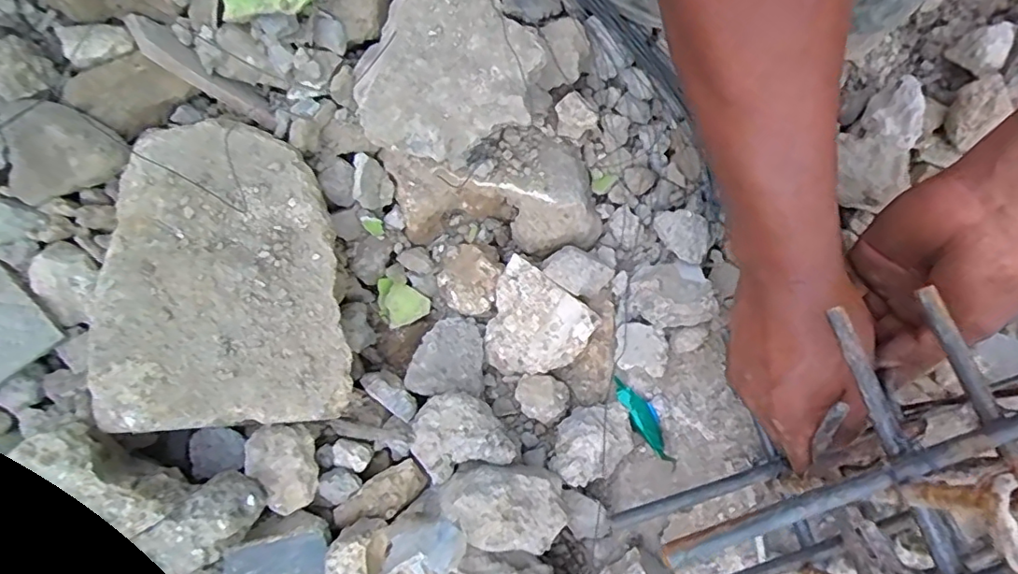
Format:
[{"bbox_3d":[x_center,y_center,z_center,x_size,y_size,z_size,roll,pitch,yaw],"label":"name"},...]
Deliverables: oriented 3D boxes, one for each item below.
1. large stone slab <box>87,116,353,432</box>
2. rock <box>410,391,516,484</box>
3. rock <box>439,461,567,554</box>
[{"bbox_3d":[-0.176,-0.010,0.353,0.130,0.035,0.189,-3,77,-17],"label":"large stone slab"},{"bbox_3d":[-0.032,0.099,0.379,0.064,0.034,0.052,-16,70,-7],"label":"rock"},{"bbox_3d":[-0.005,0.137,0.351,0.078,0.039,0.049,7,69,1],"label":"rock"}]

